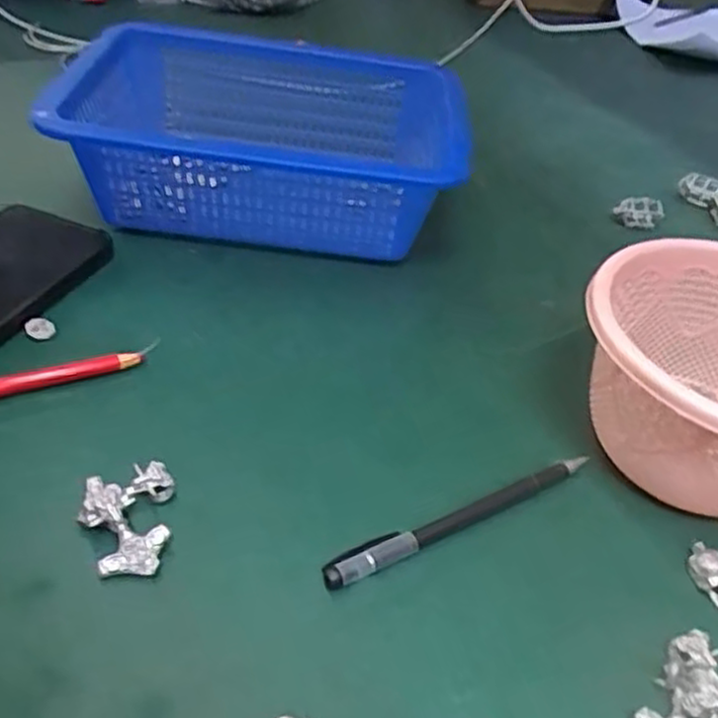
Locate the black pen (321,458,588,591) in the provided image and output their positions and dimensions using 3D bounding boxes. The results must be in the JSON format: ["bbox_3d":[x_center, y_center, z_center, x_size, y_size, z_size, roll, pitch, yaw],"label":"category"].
[{"bbox_3d":[0.050,0.074,0.355,0.150,0.010,0.011,-18,48,-26],"label":"black pen"}]

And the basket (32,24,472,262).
[{"bbox_3d":[-0.054,-0.148,0.530,0.273,0.096,0.186,0,42,-8],"label":"basket"}]

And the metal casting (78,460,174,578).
[{"bbox_3d":[-0.101,0.067,0.324,0.036,0.019,0.050,-1,42,-9],"label":"metal casting"}]

